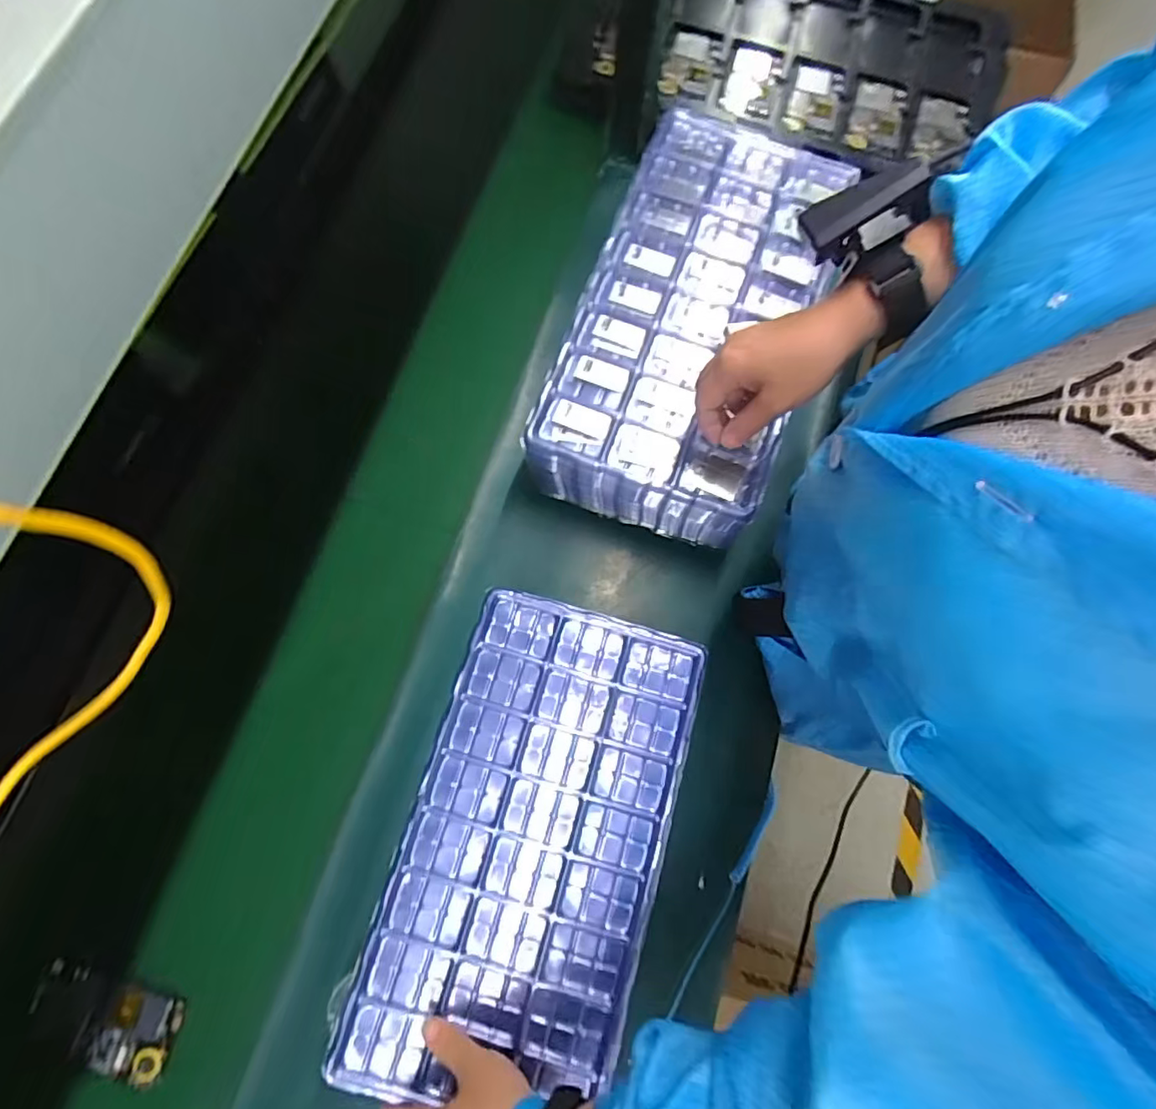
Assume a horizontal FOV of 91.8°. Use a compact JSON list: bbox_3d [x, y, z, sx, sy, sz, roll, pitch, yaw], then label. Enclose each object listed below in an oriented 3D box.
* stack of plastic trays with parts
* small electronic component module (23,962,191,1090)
[{"bbox_3d":[0.115,-0.230,0.559,0.208,0.114,0.407,19,82,4],"label":"stack of plastic trays with parts"},{"bbox_3d":[-0.395,0.389,0.465,0.120,0.007,0.066,15,75,2],"label":"small electronic component module"}]

